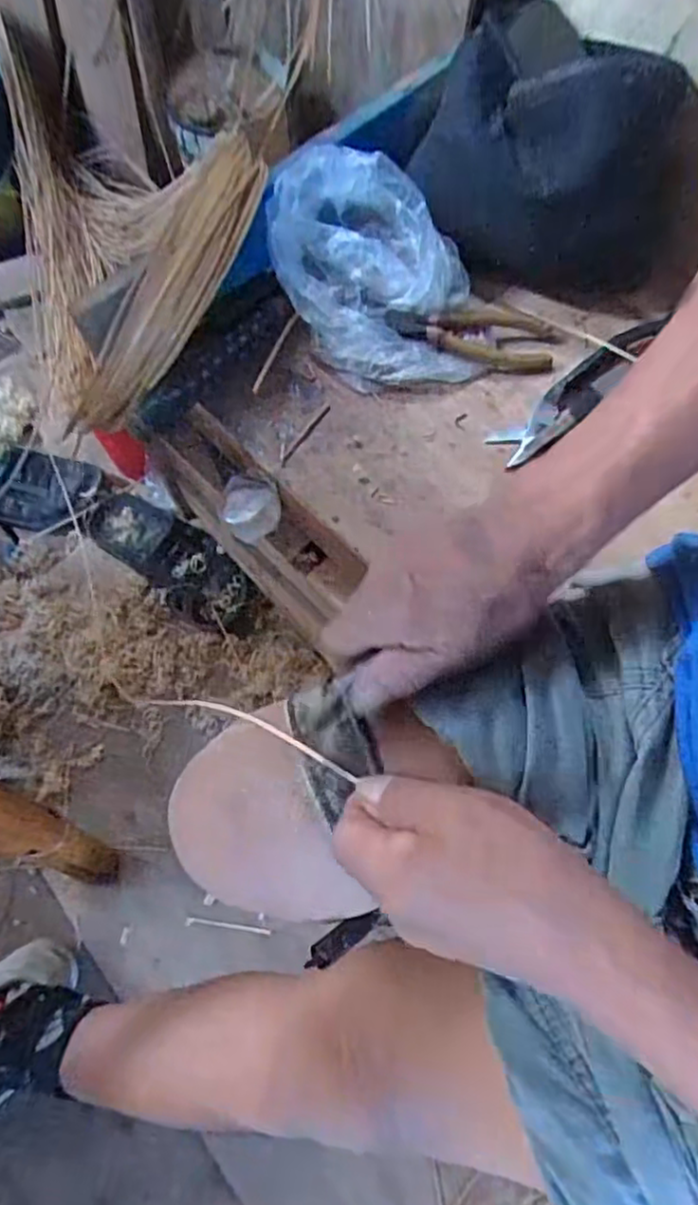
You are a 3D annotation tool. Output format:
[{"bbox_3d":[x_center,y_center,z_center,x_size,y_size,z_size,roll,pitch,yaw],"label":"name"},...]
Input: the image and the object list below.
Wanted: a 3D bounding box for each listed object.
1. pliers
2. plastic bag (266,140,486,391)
[{"bbox_3d":[0.110,-0.244,0.591,0.154,0.012,0.060,14,77,-9],"label":"pliers"},{"bbox_3d":[0.020,-0.287,0.578,0.162,0.097,0.186,-12,69,-2],"label":"plastic bag"}]

